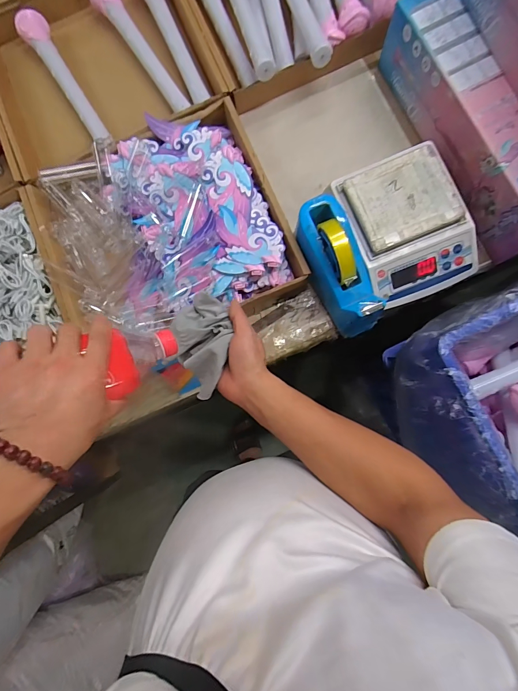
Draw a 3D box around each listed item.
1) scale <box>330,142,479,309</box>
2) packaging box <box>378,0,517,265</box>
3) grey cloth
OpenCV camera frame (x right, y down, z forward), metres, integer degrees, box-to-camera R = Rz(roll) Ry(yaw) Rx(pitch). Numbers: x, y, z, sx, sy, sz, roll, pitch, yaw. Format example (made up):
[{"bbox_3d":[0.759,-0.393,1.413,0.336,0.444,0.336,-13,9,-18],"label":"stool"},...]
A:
[{"bbox_3d":[0.229,-0.187,0.549,0.176,0.085,0.226,-25,84,0],"label":"scale"},{"bbox_3d":[0.320,-0.334,0.525,0.075,0.109,0.402,-22,84,1],"label":"packaging box"},{"bbox_3d":[-0.075,0.000,0.432,0.074,0.033,0.121,14,86,4],"label":"grey cloth"}]

